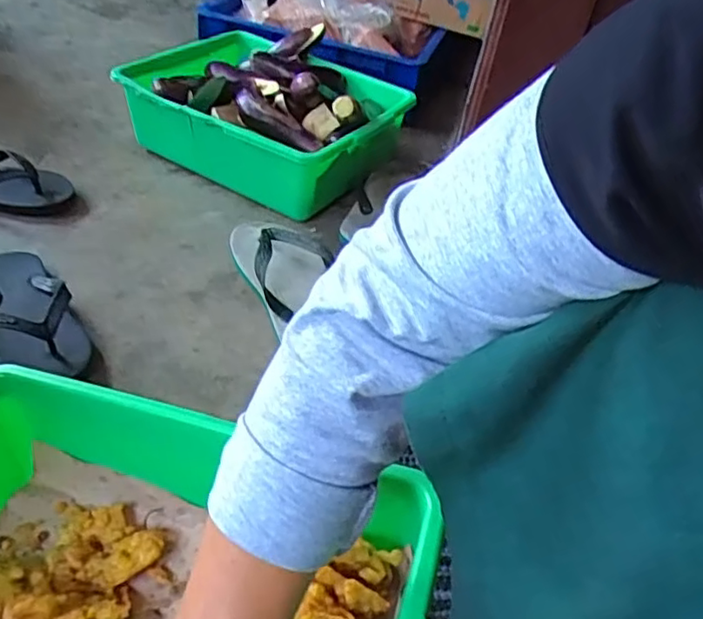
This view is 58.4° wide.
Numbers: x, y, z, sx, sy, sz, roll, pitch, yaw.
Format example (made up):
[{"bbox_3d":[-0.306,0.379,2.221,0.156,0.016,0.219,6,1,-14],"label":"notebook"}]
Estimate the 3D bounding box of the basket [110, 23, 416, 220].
[{"bbox_3d":[-0.125,-0.329,1.020,0.403,0.171,0.338,27,45,21],"label":"basket"}]

